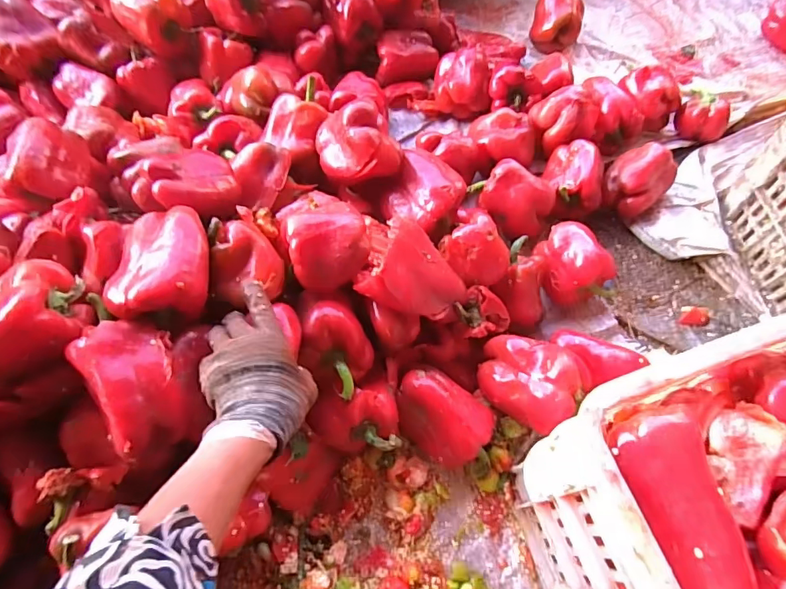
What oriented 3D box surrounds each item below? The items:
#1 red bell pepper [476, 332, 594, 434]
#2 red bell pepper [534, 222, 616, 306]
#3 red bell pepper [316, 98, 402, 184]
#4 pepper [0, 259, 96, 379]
[{"bbox_3d":[0.152,0.094,0.548,0.113,0.072,0.086,37,69,17],"label":"red bell pepper"},{"bbox_3d":[0.235,-0.038,0.645,0.081,0.084,0.102,-23,65,-11],"label":"red bell pepper"},{"bbox_3d":[-0.043,-0.189,0.600,0.099,0.073,0.093,-15,64,-7],"label":"red bell pepper"},{"bbox_3d":[-0.337,0.022,0.436,0.092,0.067,0.090,-23,66,-11],"label":"pepper"}]

